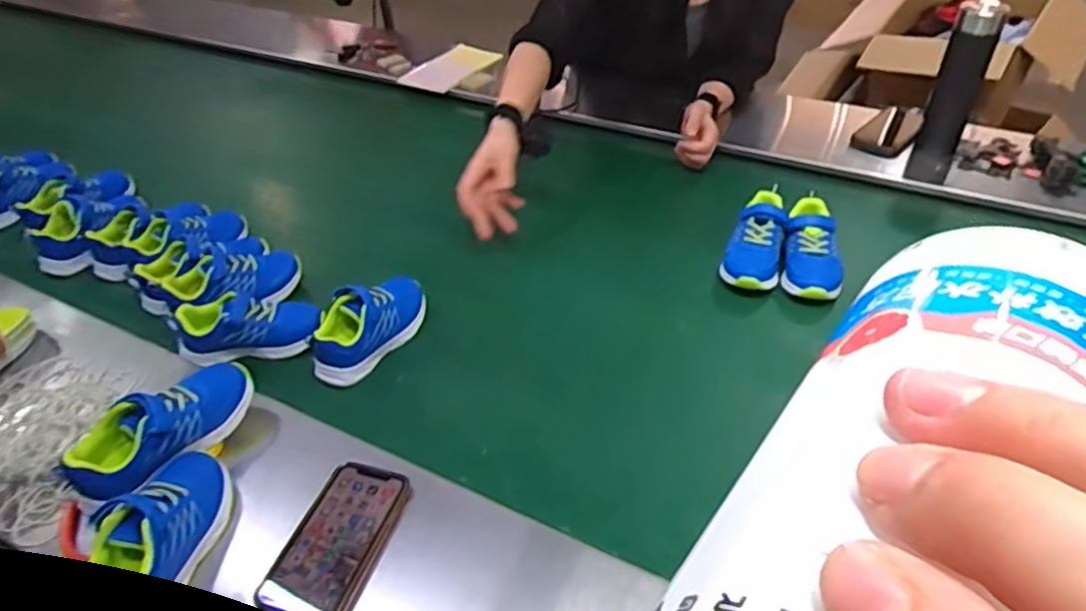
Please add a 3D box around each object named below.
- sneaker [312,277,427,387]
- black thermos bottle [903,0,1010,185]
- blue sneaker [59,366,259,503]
[{"bbox_3d":[-0.208,0.020,0.825,0.063,0.075,0.157,23,47,27],"label":"sneaker"},{"bbox_3d":[0.638,-0.325,1.073,0.064,0.255,0.060,22,47,26],"label":"black thermos bottle"},{"bbox_3d":[-0.357,0.120,0.663,0.064,0.086,0.173,27,49,31],"label":"blue sneaker"}]

